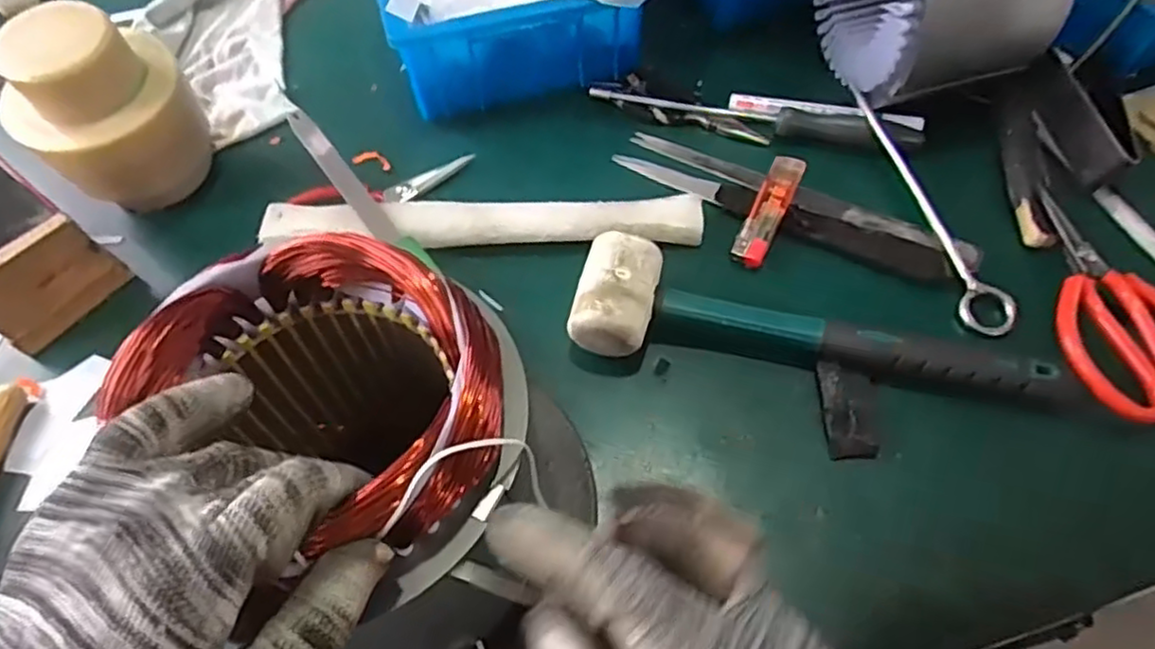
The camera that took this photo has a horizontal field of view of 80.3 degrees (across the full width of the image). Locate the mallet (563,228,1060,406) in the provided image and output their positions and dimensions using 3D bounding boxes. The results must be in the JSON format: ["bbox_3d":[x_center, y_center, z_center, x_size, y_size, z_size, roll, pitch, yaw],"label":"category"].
[{"bbox_3d":[0.137,0.002,0.409,0.279,0.045,0.071,9,58,9],"label":"mallet"}]

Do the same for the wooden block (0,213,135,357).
[{"bbox_3d":[-0.342,-0.027,0.438,0.016,0.061,0.077,32,64,21],"label":"wooden block"}]

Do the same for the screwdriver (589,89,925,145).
[{"bbox_3d":[0.130,-0.158,0.520,0.244,0.024,0.024,13,59,11],"label":"screwdriver"}]

